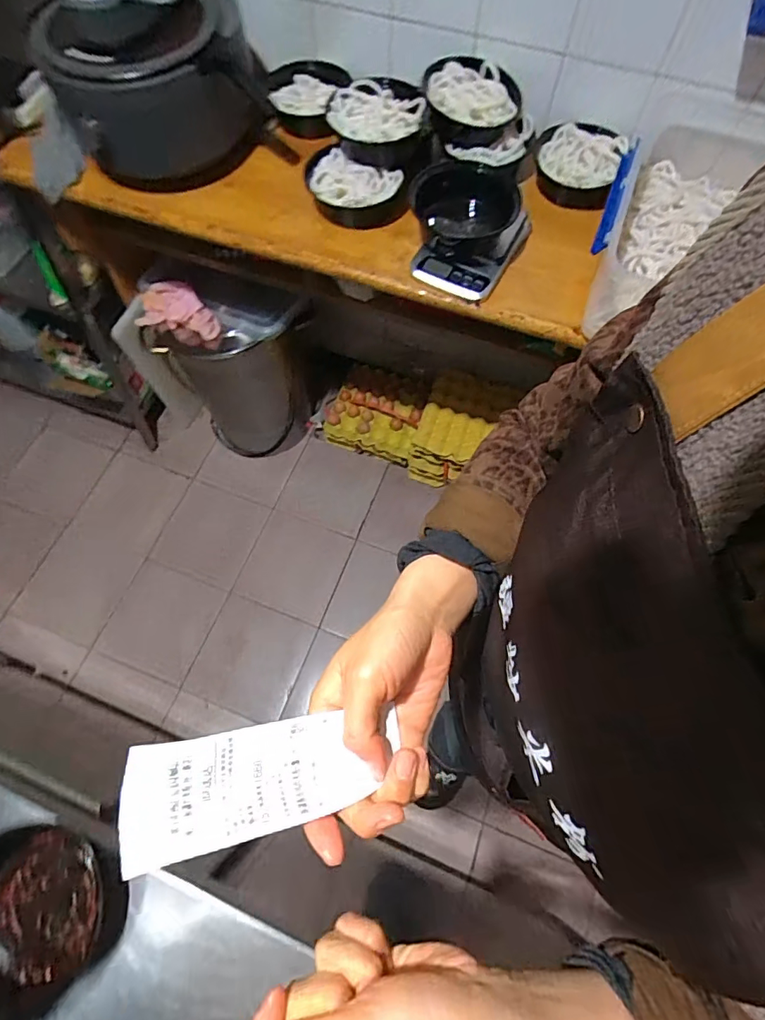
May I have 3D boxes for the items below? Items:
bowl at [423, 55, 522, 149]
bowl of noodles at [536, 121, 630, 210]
[{"bbox_3d":[0.156,-0.703,0.825,0.166,0.067,0.169,0,67,-1],"label":"bowl"},{"bbox_3d":[0.340,-0.608,0.843,0.144,0.052,0.157,0,67,-1],"label":"bowl of noodles"}]

